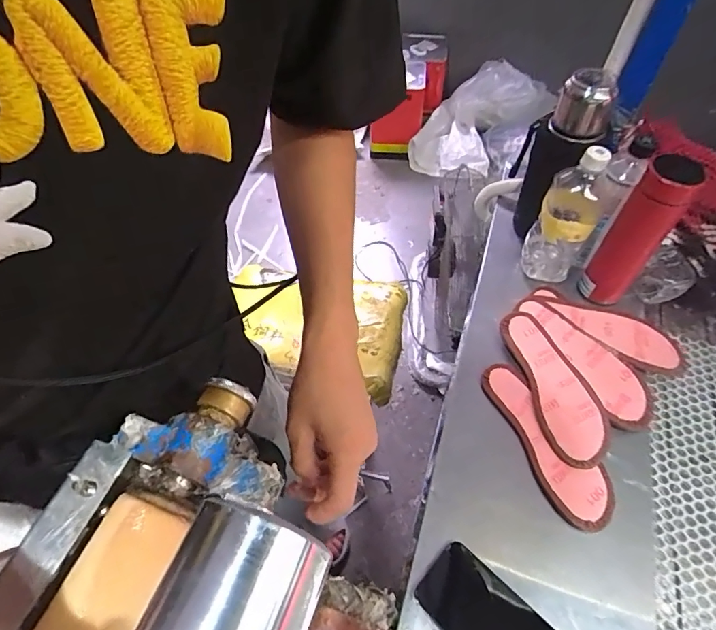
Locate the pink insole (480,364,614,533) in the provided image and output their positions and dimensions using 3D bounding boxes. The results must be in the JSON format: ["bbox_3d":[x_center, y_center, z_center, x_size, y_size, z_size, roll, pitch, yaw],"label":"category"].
[{"bbox_3d":[0.229,0.151,0.556,0.071,0.015,0.212,-20,56,-12],"label":"pink insole"}]

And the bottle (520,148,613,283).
[{"bbox_3d":[0.287,-0.132,0.638,0.071,0.198,0.068,21,57,16],"label":"bottle"}]

